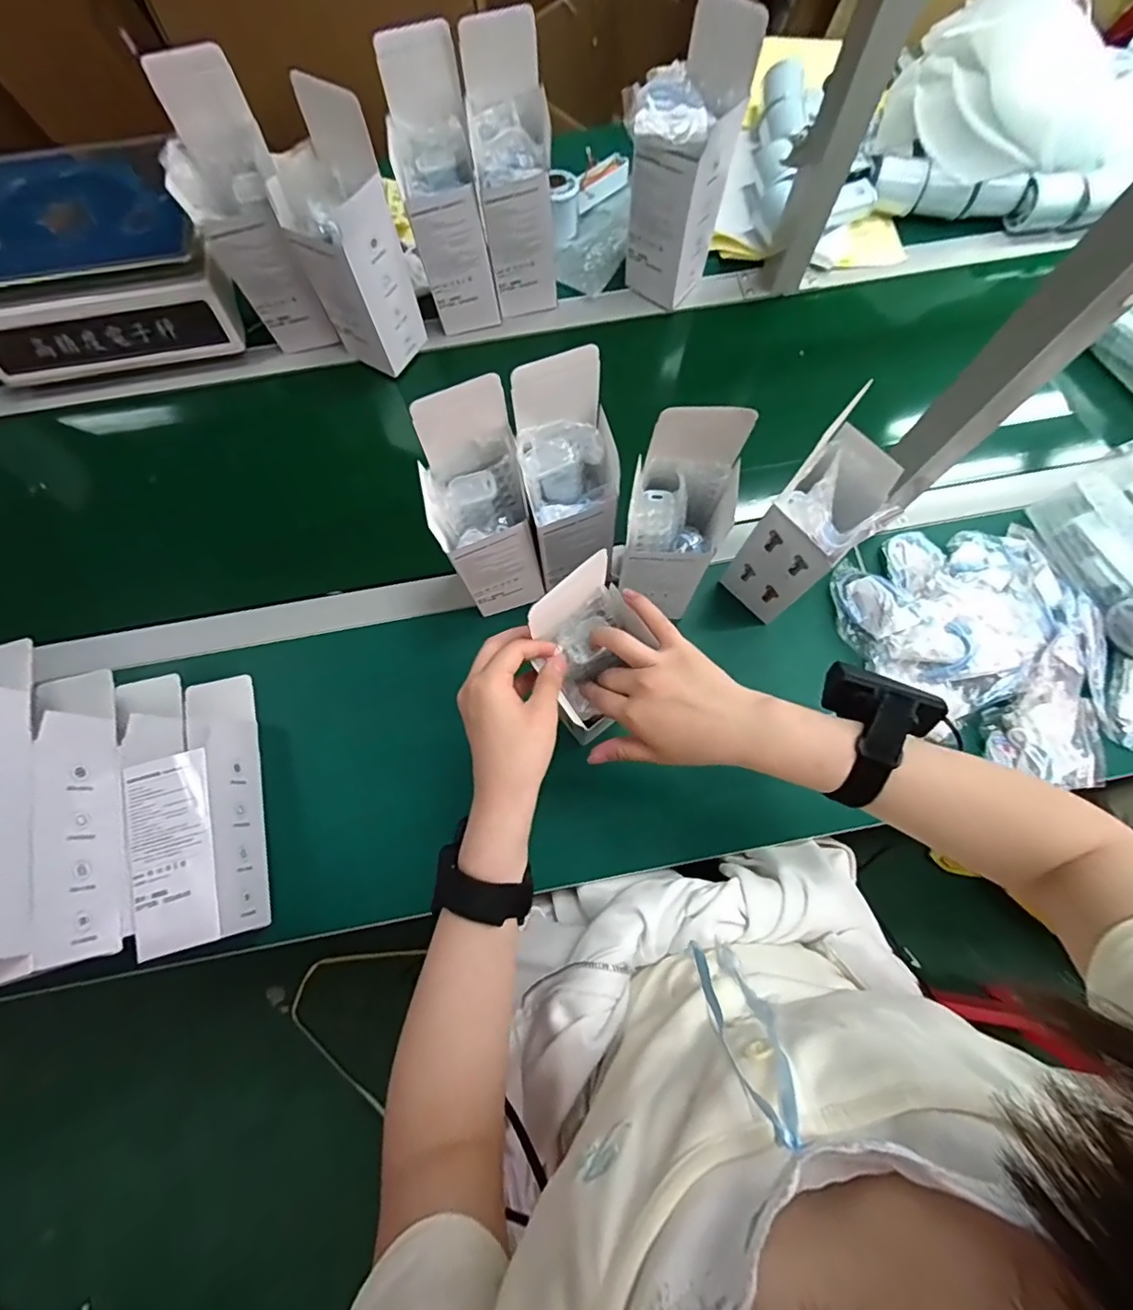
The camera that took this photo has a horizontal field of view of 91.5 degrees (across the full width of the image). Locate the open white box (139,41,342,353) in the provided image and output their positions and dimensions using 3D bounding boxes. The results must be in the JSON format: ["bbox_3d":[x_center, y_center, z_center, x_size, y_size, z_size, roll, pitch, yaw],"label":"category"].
[{"bbox_3d":[-0.324,-0.442,0.580,0.099,0.235,0.096,-24,77,-7],"label":"open white box"}]

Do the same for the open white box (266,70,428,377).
[{"bbox_3d":[-0.224,-0.420,0.569,0.090,0.232,0.076,30,77,6],"label":"open white box"}]

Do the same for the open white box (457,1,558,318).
[{"bbox_3d":[-0.055,-0.495,0.588,0.078,0.240,0.072,-5,76,-3],"label":"open white box"}]

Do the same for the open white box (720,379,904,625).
[{"bbox_3d":[0.217,-0.106,0.510,0.078,0.184,0.091,43,79,9],"label":"open white box"}]

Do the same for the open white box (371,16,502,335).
[{"bbox_3d":[-0.129,-0.477,0.588,0.080,0.243,0.086,-9,76,-4],"label":"open white box"}]

